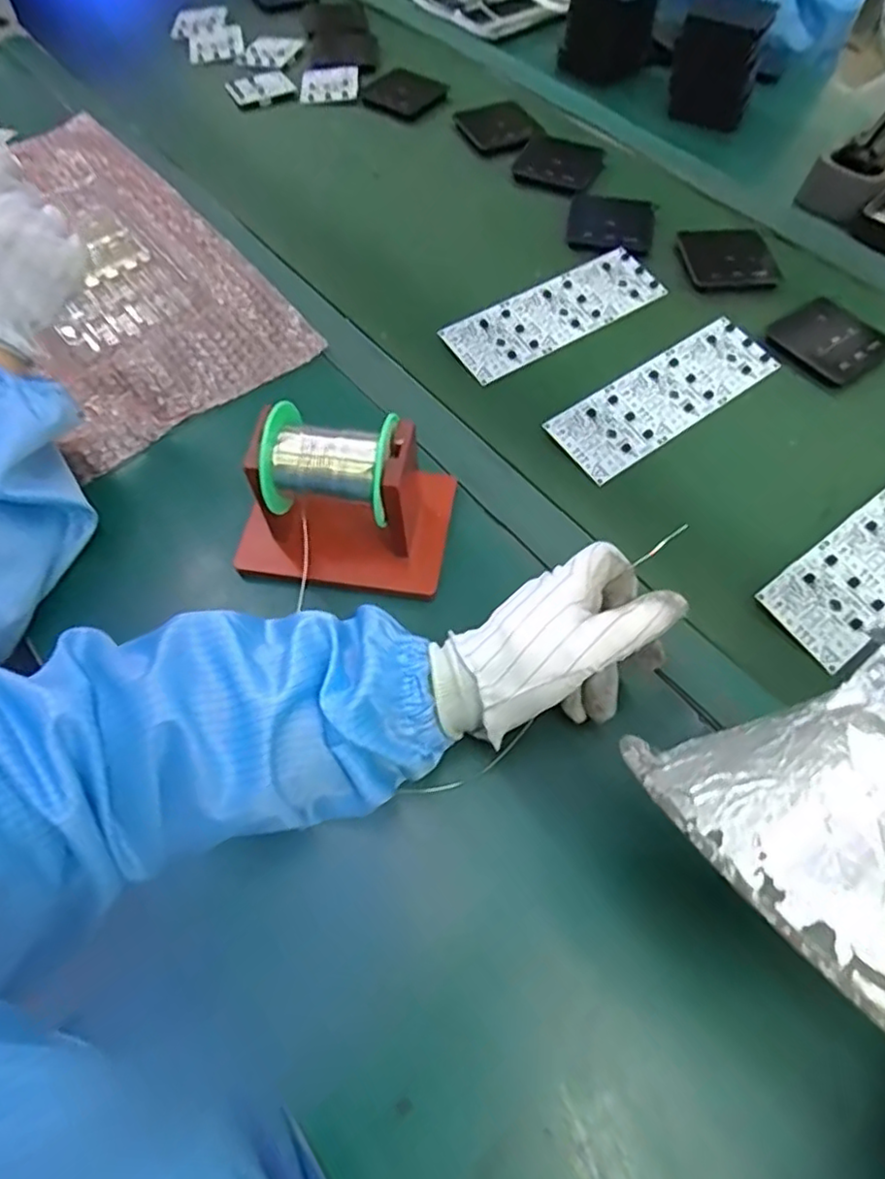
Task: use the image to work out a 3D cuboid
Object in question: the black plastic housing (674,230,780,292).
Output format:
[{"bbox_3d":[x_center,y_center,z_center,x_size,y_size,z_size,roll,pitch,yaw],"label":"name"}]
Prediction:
[{"bbox_3d":[0.263,-0.311,0.619,0.077,0.010,0.085,-5,60,-3],"label":"black plastic housing"}]

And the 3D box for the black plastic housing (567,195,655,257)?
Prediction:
[{"bbox_3d":[0.163,-0.357,0.648,0.079,0.007,0.082,10,61,5],"label":"black plastic housing"}]

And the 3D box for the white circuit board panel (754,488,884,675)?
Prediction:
[{"bbox_3d":[0.309,-0.027,0.462,0.208,0.007,0.066,-34,66,-18],"label":"white circuit board panel"}]

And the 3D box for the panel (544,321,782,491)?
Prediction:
[{"bbox_3d":[0.181,-0.158,0.538,0.209,0.007,0.066,-33,66,-18],"label":"panel"}]

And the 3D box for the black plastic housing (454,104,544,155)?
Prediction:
[{"bbox_3d":[0.060,-0.513,0.740,0.073,0.009,0.090,-20,62,-12],"label":"black plastic housing"}]

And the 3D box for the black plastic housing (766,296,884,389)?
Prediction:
[{"bbox_3d":[0.330,-0.213,0.568,0.081,0.007,0.084,-30,65,-16],"label":"black plastic housing"}]

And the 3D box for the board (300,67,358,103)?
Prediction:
[{"bbox_3d":[-0.134,-0.599,0.790,0.065,0.005,0.062,-3,70,2],"label":"board"}]

